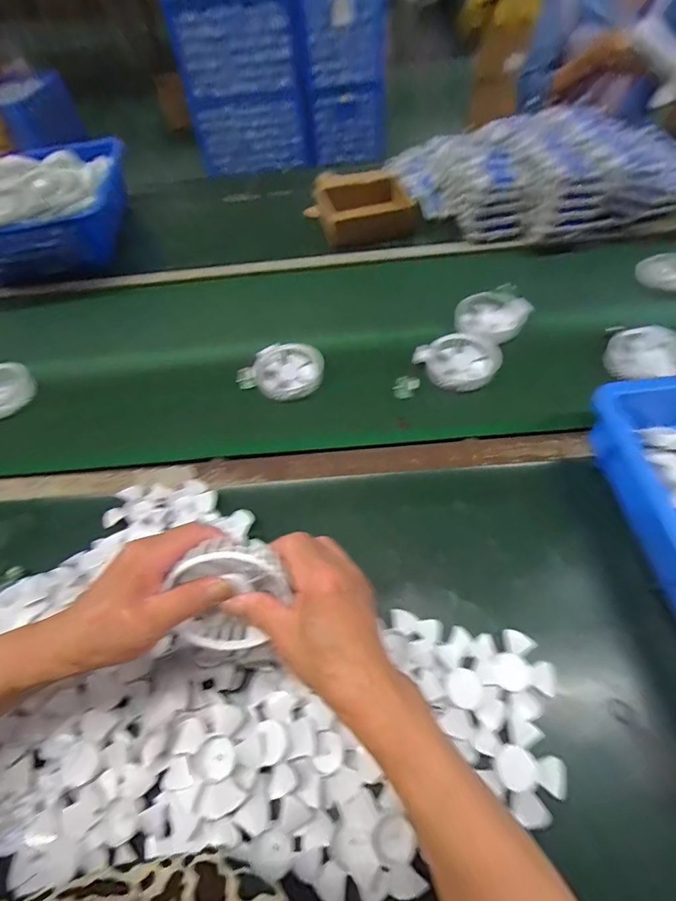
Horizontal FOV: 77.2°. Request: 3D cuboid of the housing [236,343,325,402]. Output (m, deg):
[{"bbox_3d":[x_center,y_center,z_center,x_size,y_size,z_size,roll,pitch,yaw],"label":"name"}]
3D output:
[{"bbox_3d":[-0.084,-0.114,0.622,0.123,0.037,0.089,-3,56,-1],"label":"housing"}]

